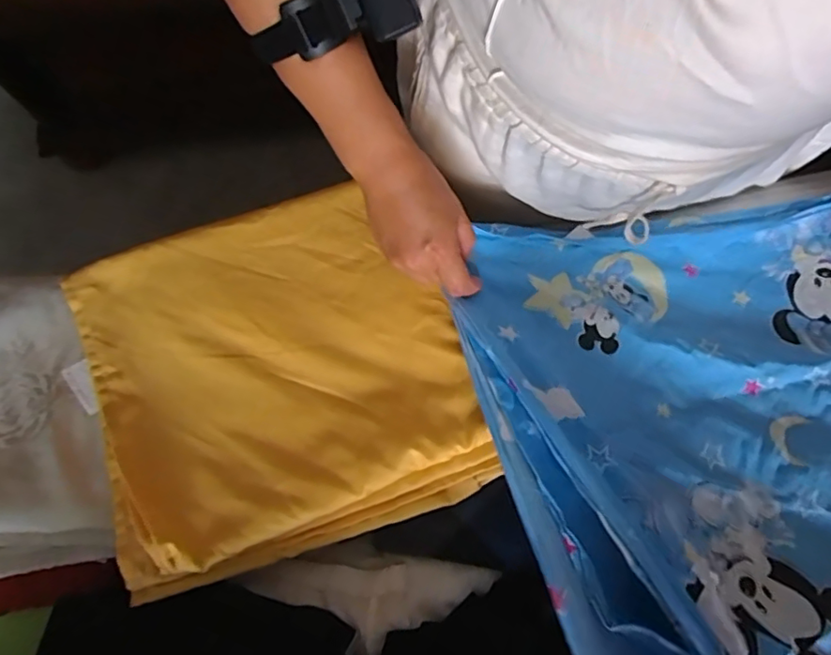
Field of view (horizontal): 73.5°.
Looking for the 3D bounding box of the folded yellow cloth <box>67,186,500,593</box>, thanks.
[{"bbox_3d":[-0.115,0.032,0.479,0.321,0.038,0.304,-18,76,-4],"label":"folded yellow cloth"}]

